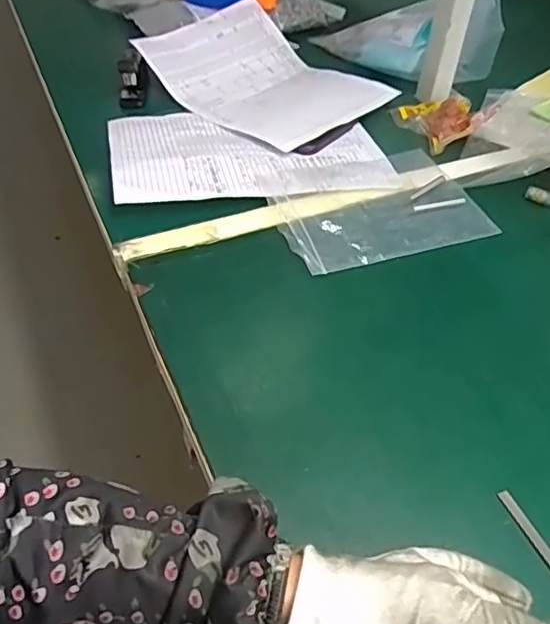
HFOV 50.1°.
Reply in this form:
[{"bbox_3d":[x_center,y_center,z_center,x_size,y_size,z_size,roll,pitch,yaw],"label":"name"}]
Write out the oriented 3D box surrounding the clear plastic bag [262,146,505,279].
[{"bbox_3d":[0.099,-0.105,0.577,0.201,0.013,0.142,-16,47,-18],"label":"clear plastic bag"}]

